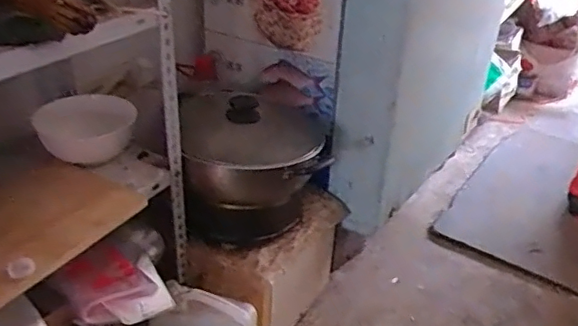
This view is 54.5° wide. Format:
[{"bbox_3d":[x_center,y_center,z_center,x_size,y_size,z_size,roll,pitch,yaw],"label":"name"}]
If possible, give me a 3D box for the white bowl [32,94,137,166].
[{"bbox_3d":[-0.377,-0.067,1.075,0.160,0.100,0.160,2,31,-1],"label":"white bowl"}]

